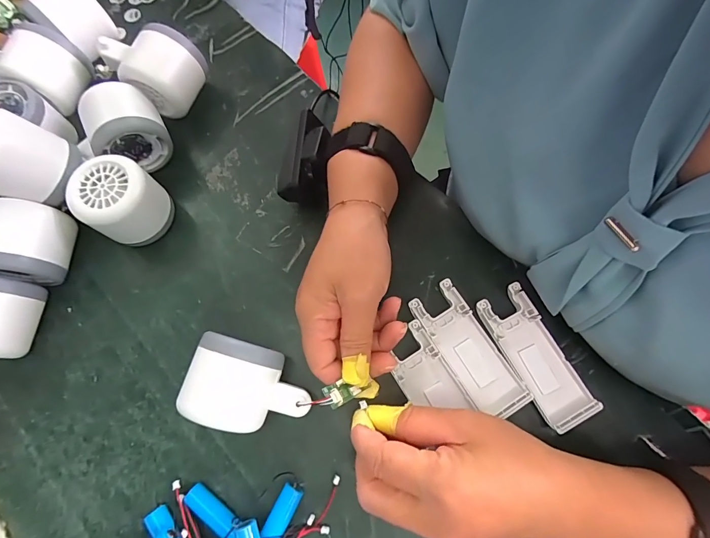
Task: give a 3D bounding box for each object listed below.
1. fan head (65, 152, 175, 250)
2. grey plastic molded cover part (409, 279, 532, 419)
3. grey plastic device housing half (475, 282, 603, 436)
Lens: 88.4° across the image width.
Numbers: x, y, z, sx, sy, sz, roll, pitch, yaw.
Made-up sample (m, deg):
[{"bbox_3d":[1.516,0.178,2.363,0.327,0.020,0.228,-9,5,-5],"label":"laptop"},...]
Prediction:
[{"bbox_3d":[-0.184,-0.052,0.295,0.054,0.054,0.057,0,73,0],"label":"fan head"},{"bbox_3d":[0.087,0.061,0.281,0.039,0.011,0.103,-32,76,-10],"label":"grey plastic molded cover part"},{"bbox_3d":[0.137,0.065,0.279,0.039,0.012,0.103,-26,75,-8],"label":"grey plastic device housing half"}]

